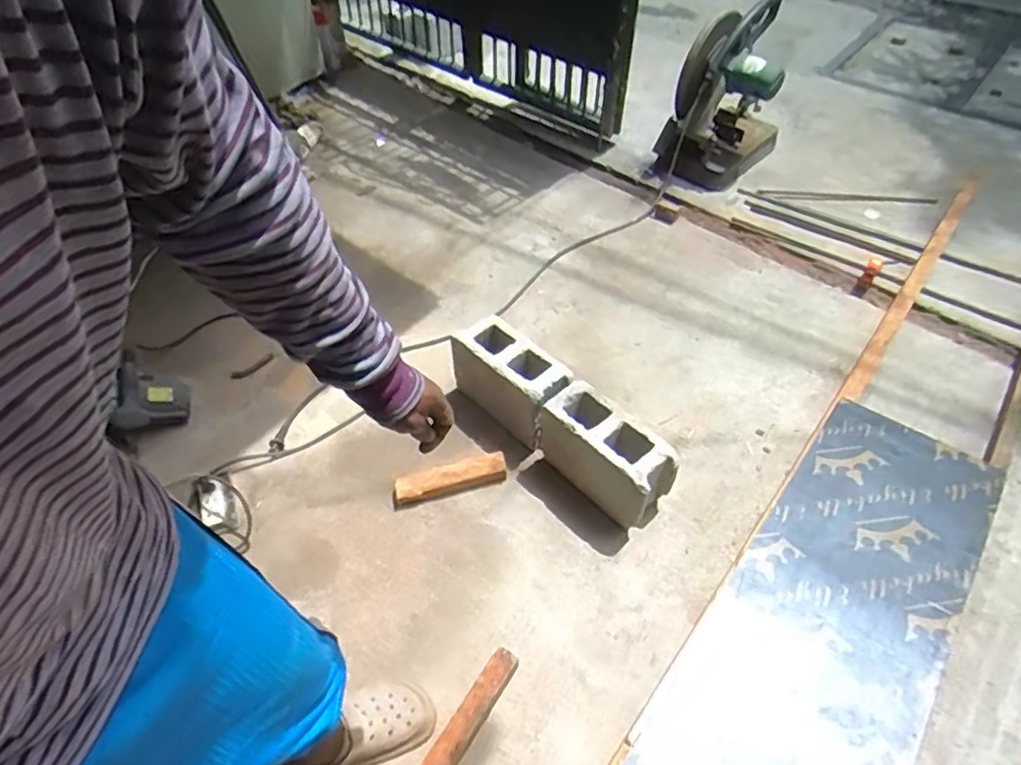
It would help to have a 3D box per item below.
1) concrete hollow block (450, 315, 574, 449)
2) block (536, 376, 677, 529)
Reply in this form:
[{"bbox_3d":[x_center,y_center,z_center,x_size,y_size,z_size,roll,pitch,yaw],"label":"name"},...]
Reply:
[{"bbox_3d":[-0.002,-0.006,1.438,0.118,0.164,0.283,-37,58,-27],"label":"concrete hollow block"},{"bbox_3d":[0.194,0.153,1.318,0.127,0.193,0.289,-35,57,-26],"label":"block"}]

